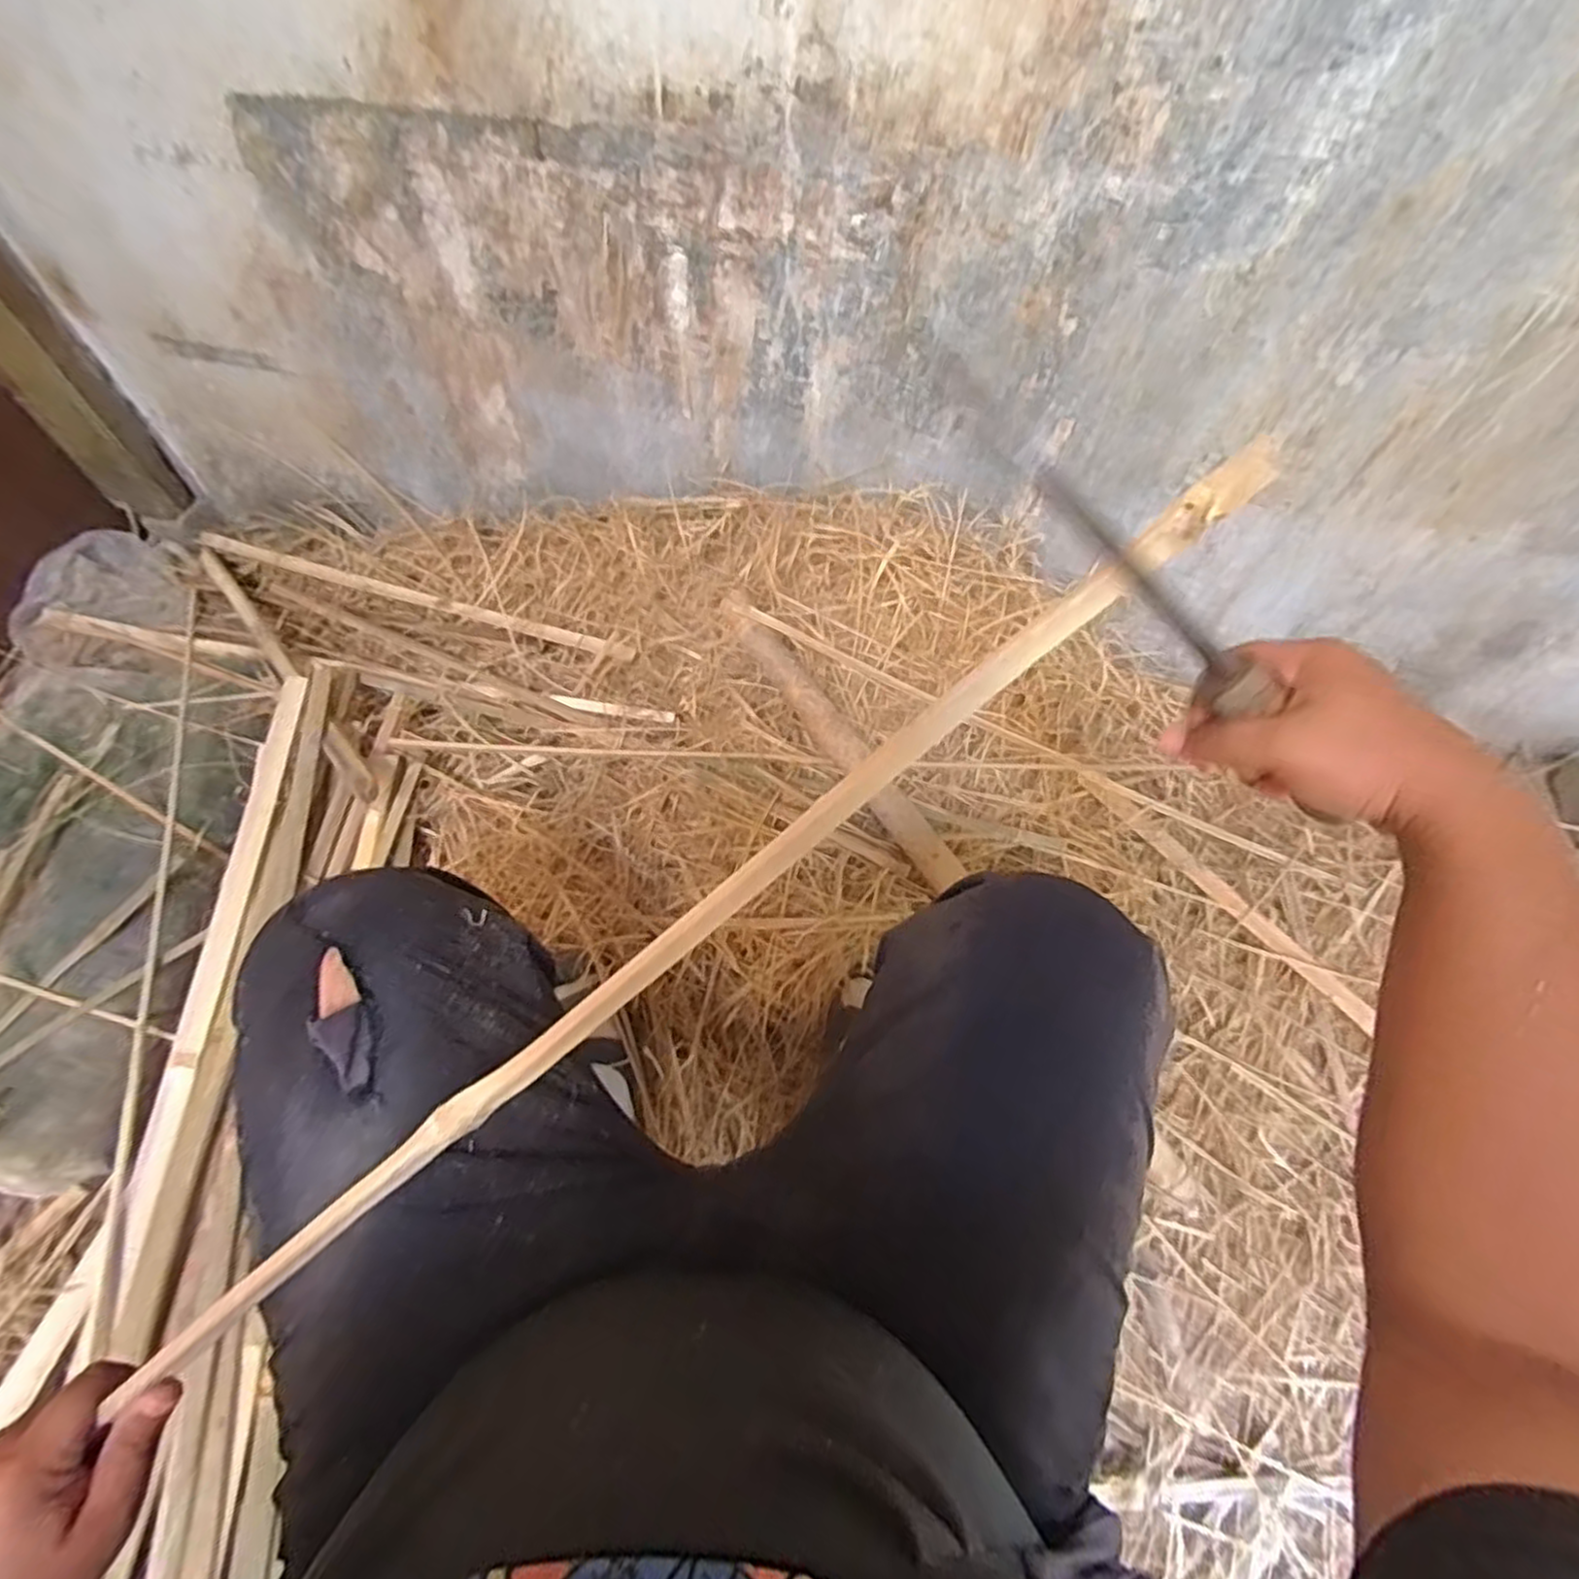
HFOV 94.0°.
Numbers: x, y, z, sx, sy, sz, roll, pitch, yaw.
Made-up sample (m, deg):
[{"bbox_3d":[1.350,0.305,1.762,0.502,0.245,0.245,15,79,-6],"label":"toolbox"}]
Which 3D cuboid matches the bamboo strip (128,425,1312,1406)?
[{"bbox_3d":[-0.034,0.059,0.376,0.711,0.024,0.008,-40,39,0],"label":"bamboo strip"}]

